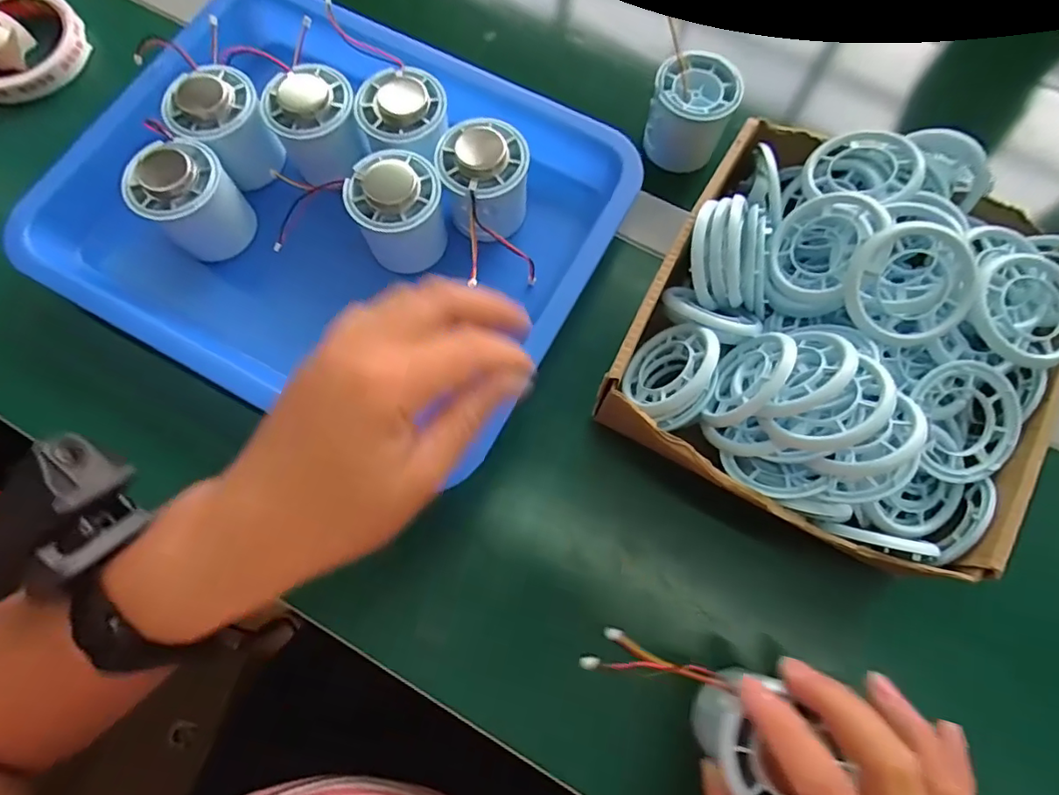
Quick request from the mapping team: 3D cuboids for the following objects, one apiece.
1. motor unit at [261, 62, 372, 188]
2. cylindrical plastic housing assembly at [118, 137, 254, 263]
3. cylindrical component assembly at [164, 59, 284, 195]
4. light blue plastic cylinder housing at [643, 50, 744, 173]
[{"bbox_3d":[-0.135,-0.173,0.356,0.053,0.055,0.051,0,76,1],"label":"motor unit"},{"bbox_3d":[-0.207,-0.121,0.338,0.053,0.063,0.052,0,76,1],"label":"cylindrical plastic housing assembly"},{"bbox_3d":[-0.194,-0.176,0.353,0.054,0.055,0.054,36,80,9],"label":"cylindrical component assembly"},{"bbox_3d":[0.109,-0.193,0.370,0.052,0.044,0.057,0,76,1],"label":"light blue plastic cylinder housing"}]

